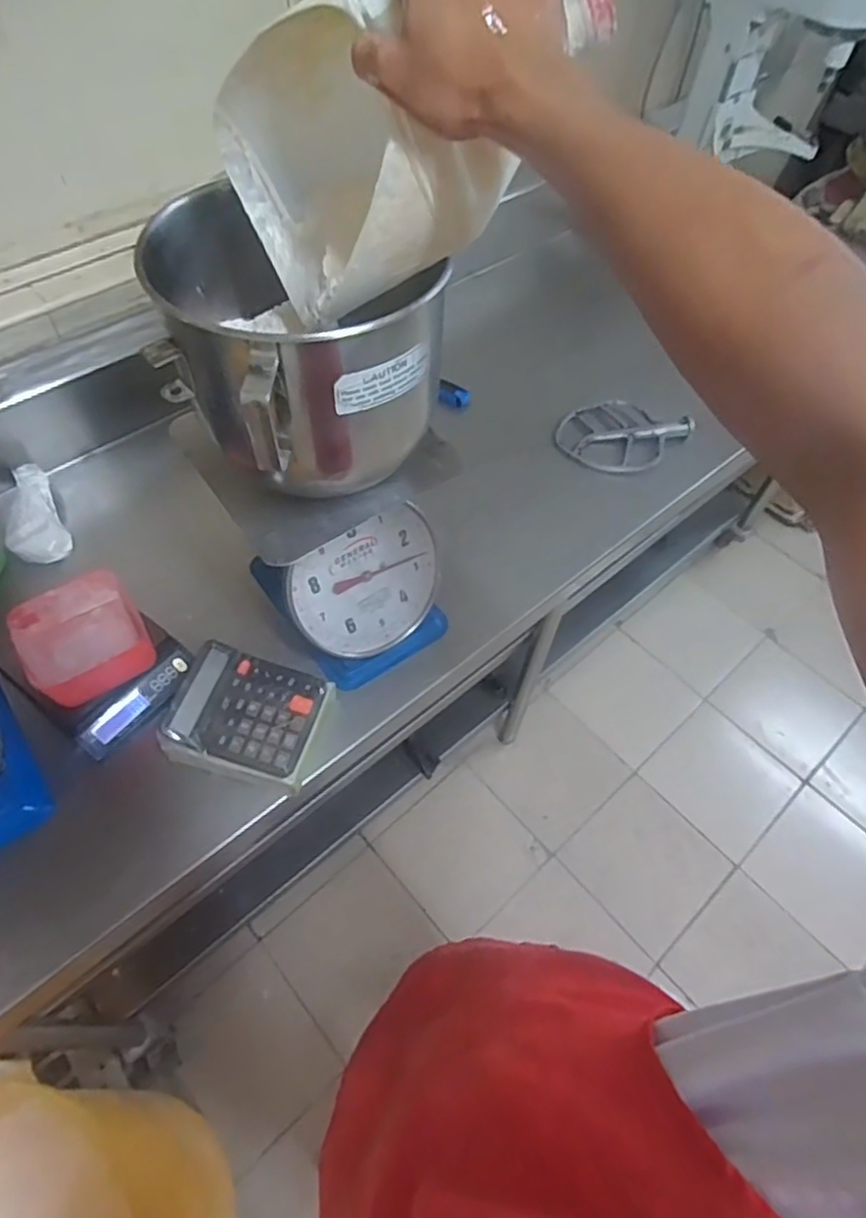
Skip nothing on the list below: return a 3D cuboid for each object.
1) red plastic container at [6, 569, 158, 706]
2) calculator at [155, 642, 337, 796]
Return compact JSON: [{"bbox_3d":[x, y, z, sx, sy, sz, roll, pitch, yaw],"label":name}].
[{"bbox_3d":[-0.401,0.037,0.765,0.127,0.063,0.133,-30,63,-19],"label":"red plastic container"},{"bbox_3d":[-0.204,0.122,0.745,0.159,0.061,0.135,10,57,5],"label":"calculator"}]

